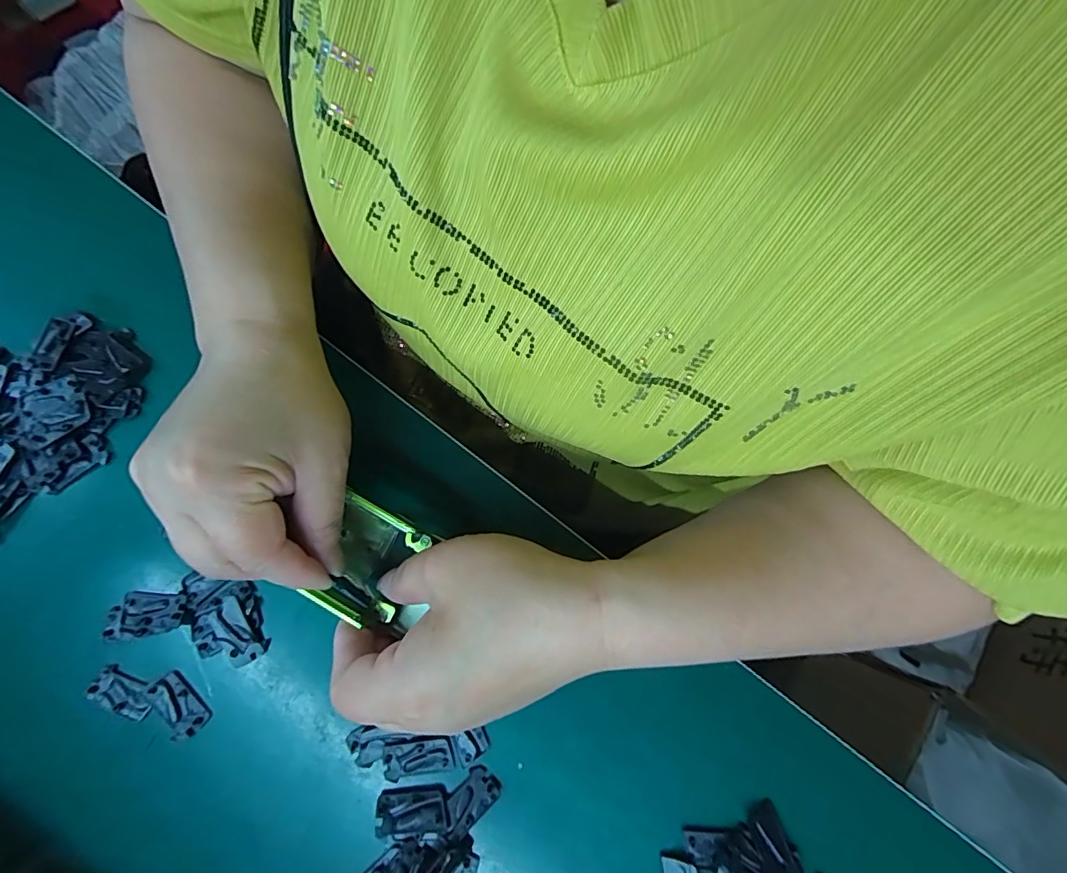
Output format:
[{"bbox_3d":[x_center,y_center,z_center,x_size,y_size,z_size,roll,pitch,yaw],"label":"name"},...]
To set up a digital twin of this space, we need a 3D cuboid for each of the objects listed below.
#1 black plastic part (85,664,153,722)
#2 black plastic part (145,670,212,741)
[{"bbox_3d":[-0.211,0.133,0.254,0.033,0.004,0.017,27,78,5],"label":"black plastic part"},{"bbox_3d":[-0.182,0.138,0.254,0.032,0.004,0.019,42,80,8],"label":"black plastic part"}]

